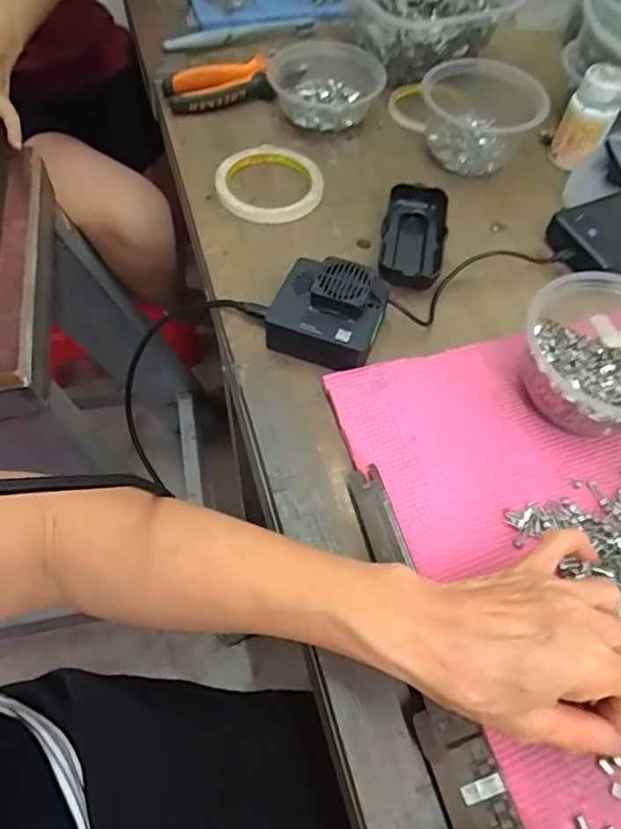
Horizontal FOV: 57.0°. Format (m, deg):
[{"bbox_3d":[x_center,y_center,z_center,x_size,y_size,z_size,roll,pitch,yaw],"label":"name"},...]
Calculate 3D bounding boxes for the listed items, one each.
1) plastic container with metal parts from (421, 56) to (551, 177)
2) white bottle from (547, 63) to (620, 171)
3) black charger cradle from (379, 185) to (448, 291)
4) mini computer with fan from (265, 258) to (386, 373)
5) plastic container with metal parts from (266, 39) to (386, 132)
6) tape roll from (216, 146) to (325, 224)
[{"bbox_3d":[0.162,-0.292,0.549,0.103,0.061,0.101,0,59,-1],"label":"plastic container with metal parts"},{"bbox_3d":[0.261,-0.279,0.537,0.045,0.073,0.045,29,63,16],"label":"white bottle"},{"bbox_3d":[0.088,-0.153,0.490,0.053,0.024,0.110,7,59,3],"label":"black charger cradle"},{"bbox_3d":[0.013,-0.075,0.427,0.077,0.043,0.075,23,61,13],"label":"mini computer with fan"},{"bbox_3d":[0.018,-0.339,0.584,0.109,0.046,0.109,8,59,1],"label":"plastic container with metal parts"},{"bbox_3d":[-0.038,-0.216,0.529,0.095,0.012,0.098,0,59,-1],"label":"tape roll"}]

